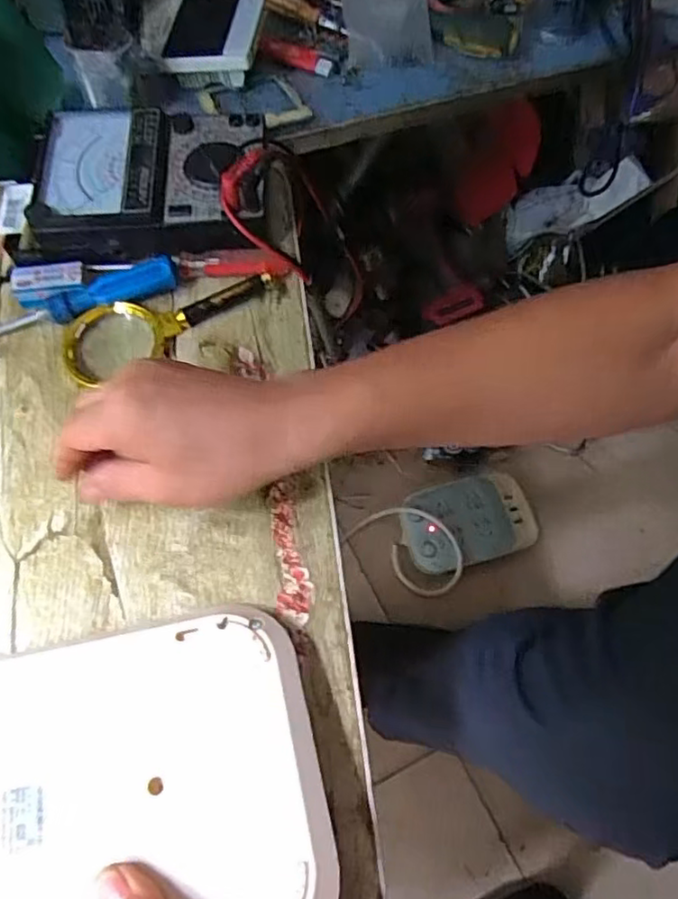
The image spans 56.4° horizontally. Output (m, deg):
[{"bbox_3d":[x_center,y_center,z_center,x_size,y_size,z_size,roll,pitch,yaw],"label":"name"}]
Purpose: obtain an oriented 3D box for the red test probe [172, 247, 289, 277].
[{"bbox_3d":[-0.077,-0.134,0.454,0.080,0.020,0.015,6,64,2],"label":"red test probe"}]

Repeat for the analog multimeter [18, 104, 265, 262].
[{"bbox_3d":[-0.146,-0.197,0.471,0.182,0.045,0.120,-1,64,-2],"label":"analog multimeter"}]

